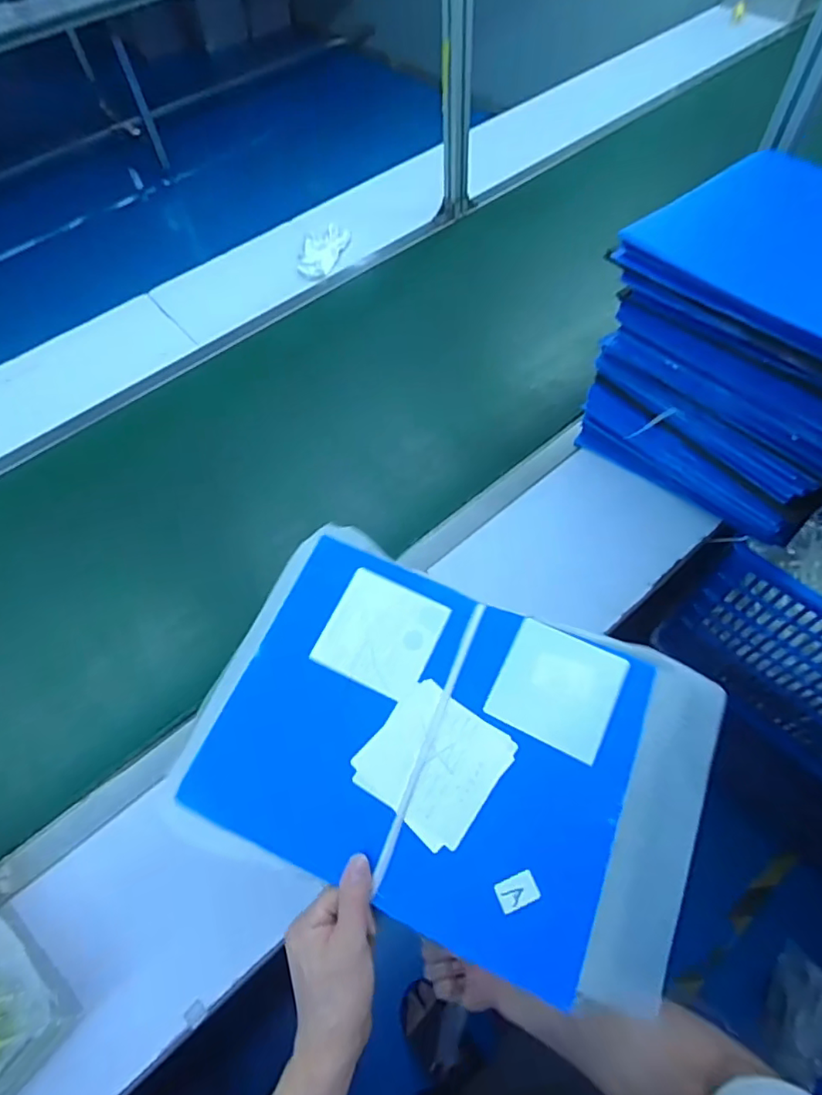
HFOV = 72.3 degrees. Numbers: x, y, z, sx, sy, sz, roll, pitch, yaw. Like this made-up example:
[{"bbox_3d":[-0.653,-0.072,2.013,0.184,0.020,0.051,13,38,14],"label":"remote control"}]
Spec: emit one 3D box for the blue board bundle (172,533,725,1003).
[{"bbox_3d":[0.039,0.167,0.497,0.411,0.032,0.274,19,65,12],"label":"blue board bundle"}]

